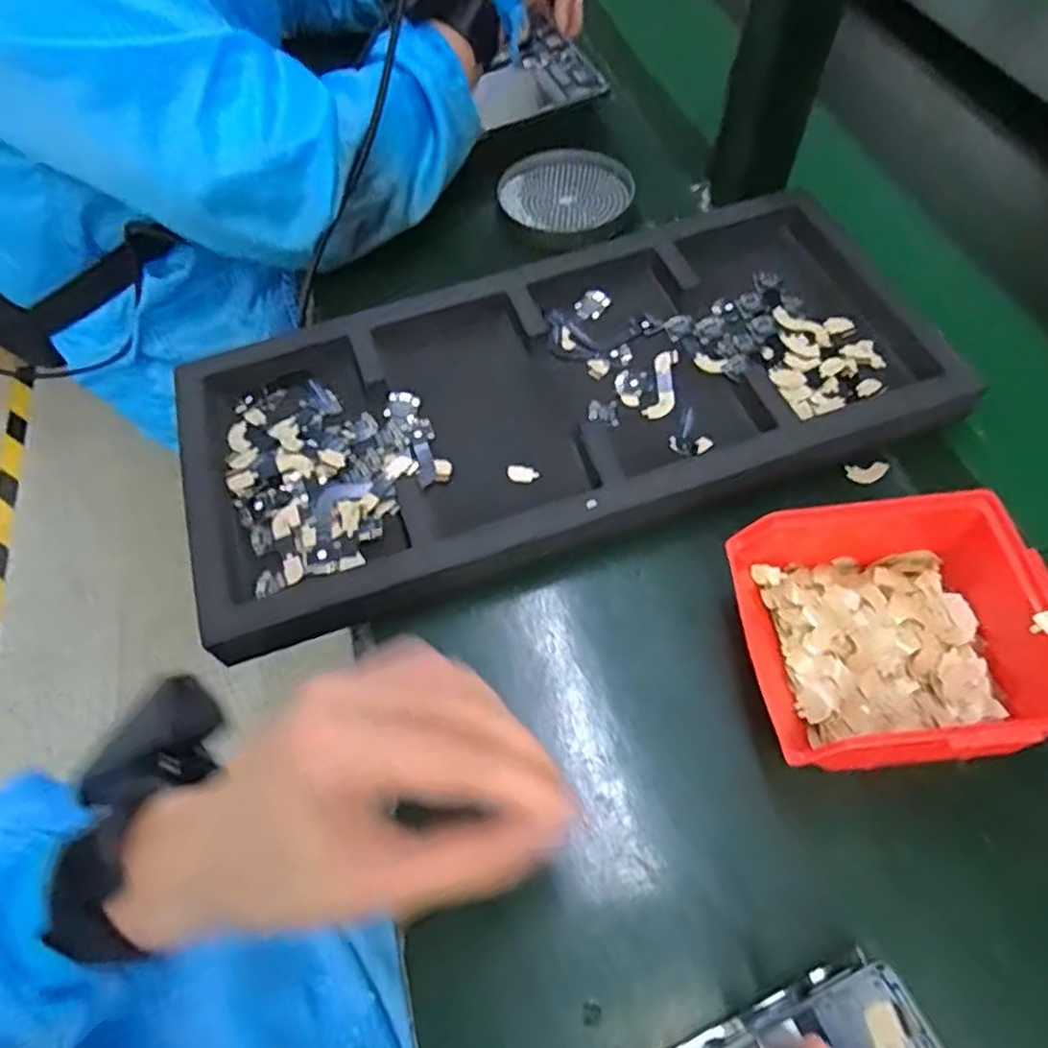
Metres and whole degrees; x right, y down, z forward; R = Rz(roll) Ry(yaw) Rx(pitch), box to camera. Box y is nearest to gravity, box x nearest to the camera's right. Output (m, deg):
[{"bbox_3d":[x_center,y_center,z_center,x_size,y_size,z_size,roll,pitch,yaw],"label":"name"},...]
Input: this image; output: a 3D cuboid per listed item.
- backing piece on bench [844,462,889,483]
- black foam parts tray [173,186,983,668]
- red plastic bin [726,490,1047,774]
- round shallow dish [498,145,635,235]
[{"bbox_3d":[0.218,-0.032,0.442,0.026,0.008,0.011,-10,57,-3],"label":"backing piece on bench"},{"bbox_3d":[0.027,-0.092,0.457,0.492,0.031,0.226,-19,58,-9],"label":"black foam parts tray"},{"bbox_3d":[0.184,0.059,0.350,0.138,0.072,0.124,-7,57,-1],"label":"red plastic bin"},{"bbox_3d":[0.034,-0.293,0.600,0.108,0.020,0.118,-2,57,2],"label":"round shallow dish"}]

